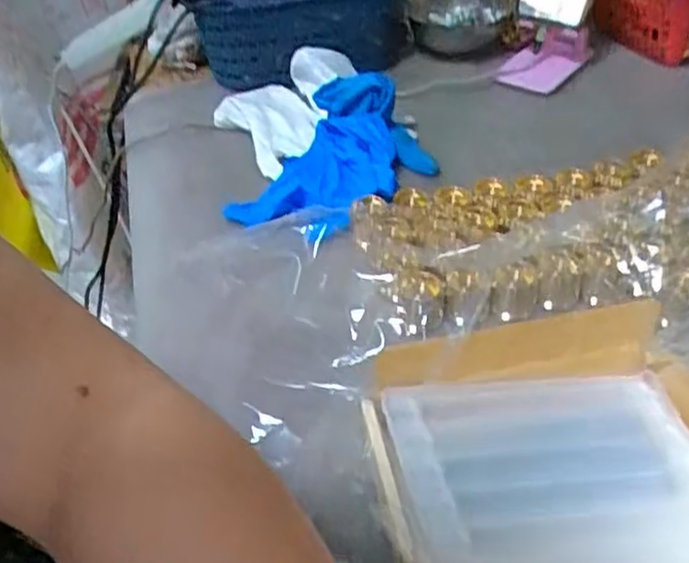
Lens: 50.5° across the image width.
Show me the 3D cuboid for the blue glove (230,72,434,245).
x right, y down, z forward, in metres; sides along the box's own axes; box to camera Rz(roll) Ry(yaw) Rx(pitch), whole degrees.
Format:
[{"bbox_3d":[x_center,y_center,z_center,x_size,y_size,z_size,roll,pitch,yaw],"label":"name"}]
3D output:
[{"bbox_3d":[-0.002,-0.097,0.591,0.115,0.060,0.170,19,48,25],"label":"blue glove"}]

